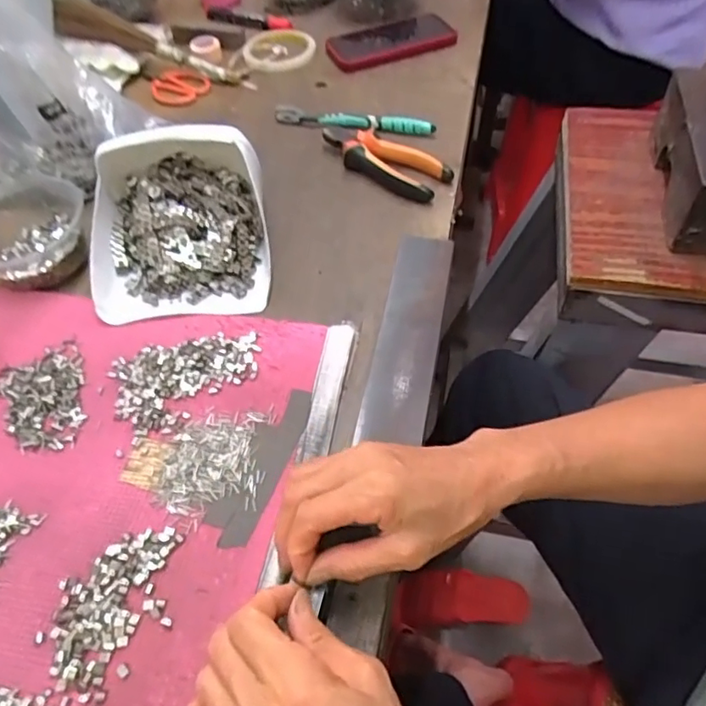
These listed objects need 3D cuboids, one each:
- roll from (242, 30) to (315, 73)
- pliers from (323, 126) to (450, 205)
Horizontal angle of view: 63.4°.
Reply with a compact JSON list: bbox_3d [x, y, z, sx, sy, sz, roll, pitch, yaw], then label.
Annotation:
[{"bbox_3d":[-0.100,-0.413,0.777,0.098,0.012,0.105,-1,53,1],"label":"roll"},{"bbox_3d":[0.034,-0.207,0.608,0.058,0.029,0.153,-37,60,-23],"label":"pliers"}]

